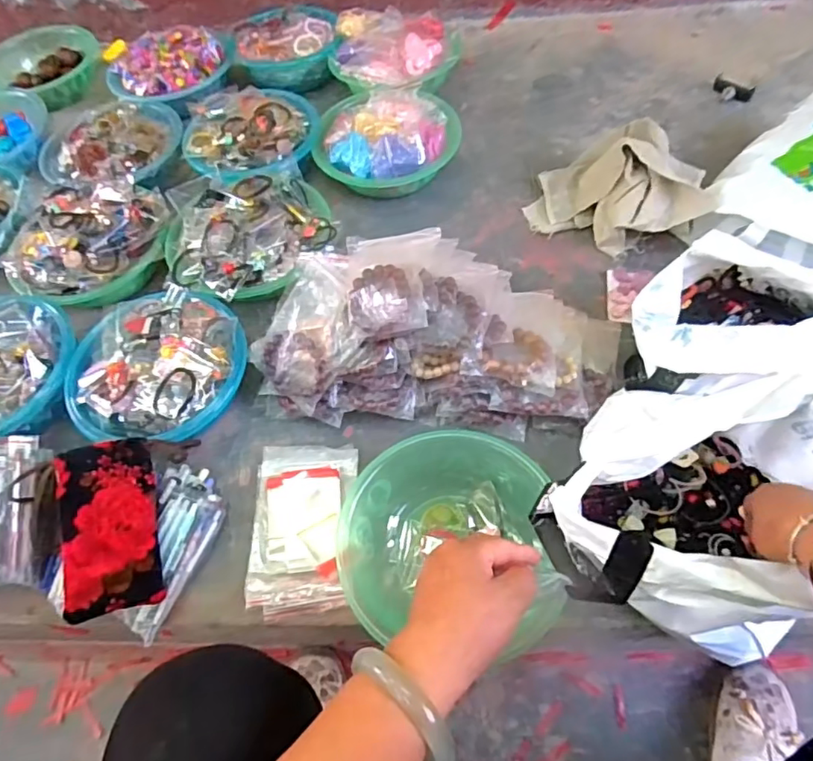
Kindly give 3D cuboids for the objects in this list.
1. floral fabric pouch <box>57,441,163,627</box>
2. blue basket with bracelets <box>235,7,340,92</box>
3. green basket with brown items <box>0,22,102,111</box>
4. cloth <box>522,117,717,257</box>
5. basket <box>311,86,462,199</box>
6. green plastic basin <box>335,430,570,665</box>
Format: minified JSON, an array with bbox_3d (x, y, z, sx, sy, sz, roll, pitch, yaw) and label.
[{"bbox_3d":[-0.312,0.152,0.588,0.091,0.024,0.171,-7,75,-20],"label":"floral fabric pouch"},{"bbox_3d":[-0.227,-0.647,1.082,0.212,0.067,0.207,-2,59,3],"label":"blue basket with bracelets"},{"bbox_3d":[-0.727,-0.629,1.123,0.241,0.067,0.222,-2,59,3],"label":"green basket with brown items"},{"bbox_3d":[0.321,-0.293,0.835,0.245,0.102,0.186,21,63,16],"label":"cloth"},{"bbox_3d":[-0.034,-0.395,0.923,0.220,0.103,0.215,-2,59,3],"label":"basket"},{"bbox_3d":[0.044,0.167,0.606,0.219,0.067,0.213,-2,59,3],"label":"green plastic basin"}]

